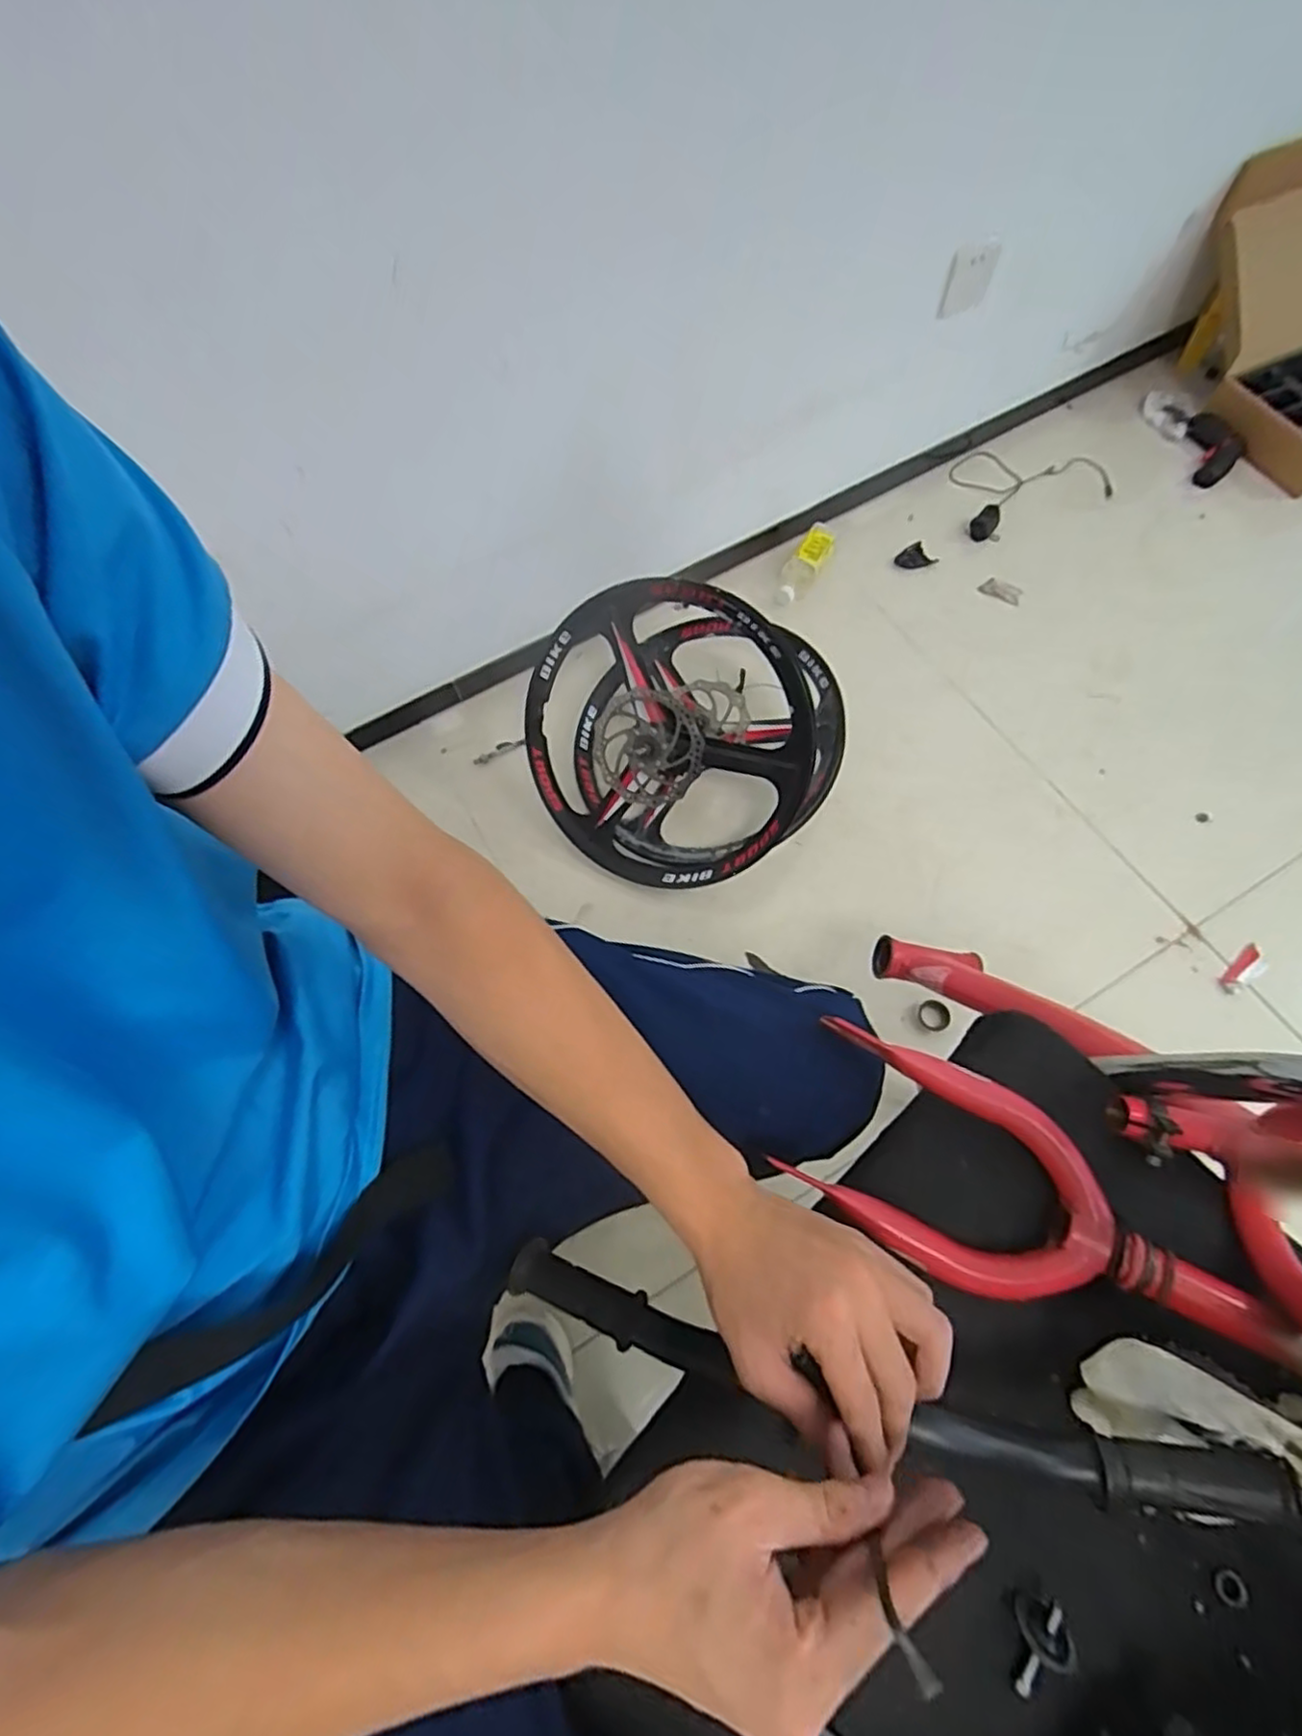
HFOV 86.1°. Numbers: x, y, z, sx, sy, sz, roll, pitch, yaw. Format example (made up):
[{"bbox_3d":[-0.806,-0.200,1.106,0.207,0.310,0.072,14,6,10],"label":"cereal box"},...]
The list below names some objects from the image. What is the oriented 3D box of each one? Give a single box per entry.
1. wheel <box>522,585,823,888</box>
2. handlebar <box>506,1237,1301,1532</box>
[{"bbox_3d":[0.004,-0.169,0.942,0.415,0.396,0.093,19,26,14],"label":"wheel"},{"bbox_3d":[0.101,0.275,0.375,0.405,0.044,0.036,5,66,21],"label":"handlebar"}]

